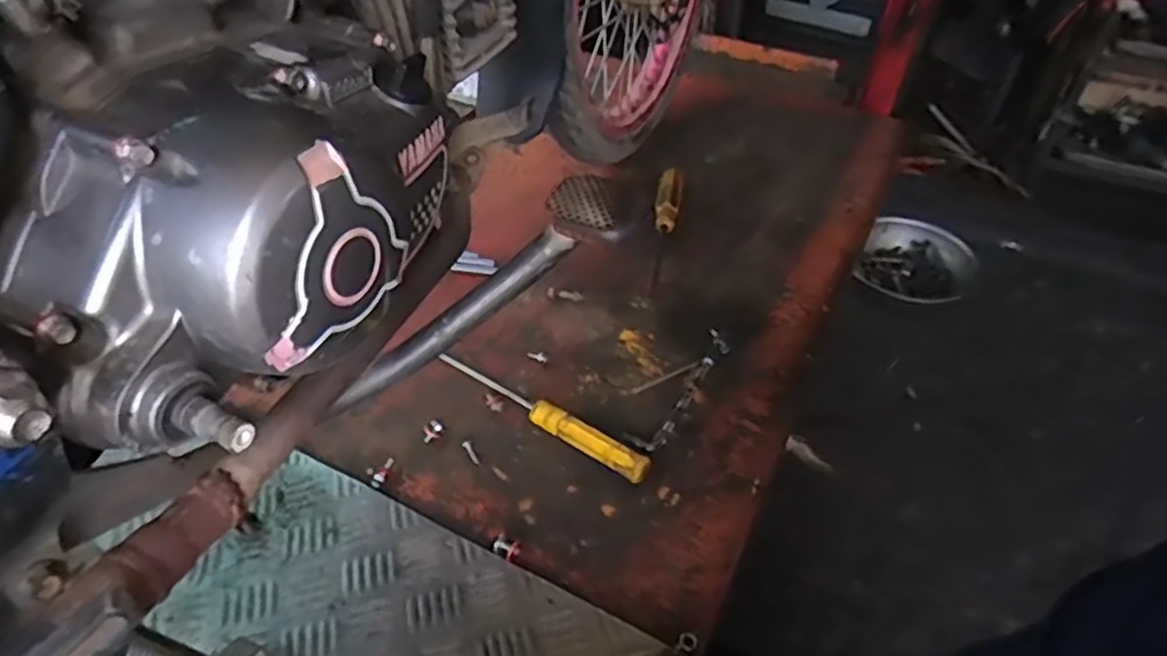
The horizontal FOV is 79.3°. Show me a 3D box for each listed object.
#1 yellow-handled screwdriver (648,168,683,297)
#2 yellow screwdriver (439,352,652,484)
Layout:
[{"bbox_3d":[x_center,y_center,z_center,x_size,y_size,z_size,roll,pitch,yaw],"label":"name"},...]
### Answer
[{"bbox_3d":[0.094,-0.112,0.834,0.029,0.025,0.201,8,56,7],"label":"yellow-handled screwdriver"},{"bbox_3d":[-0.052,0.070,0.643,0.259,0.024,0.024,26,48,28],"label":"yellow screwdriver"}]

